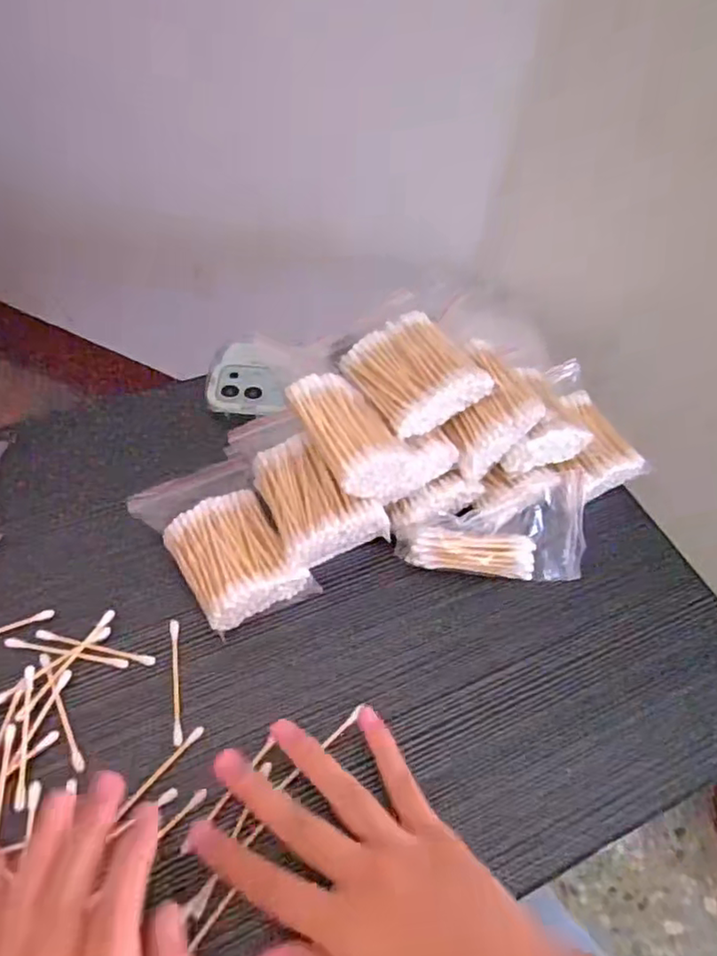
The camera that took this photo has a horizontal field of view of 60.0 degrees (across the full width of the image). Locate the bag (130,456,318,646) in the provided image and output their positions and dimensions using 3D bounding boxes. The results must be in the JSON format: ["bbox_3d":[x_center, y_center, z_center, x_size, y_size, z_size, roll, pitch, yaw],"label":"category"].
[{"bbox_3d":[-0.084,0.040,0.383,0.075,0.036,0.110,-26,60,-22],"label":"bag"}]

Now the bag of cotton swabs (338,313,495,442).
[{"bbox_3d":[0.034,-0.064,0.381,0.064,0.024,0.071,-34,61,-2],"label":"bag of cotton swabs"}]

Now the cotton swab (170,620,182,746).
[{"bbox_3d":[-0.102,0.113,0.347,0.005,0.005,0.069,-6,55,-10],"label":"cotton swab"}]

